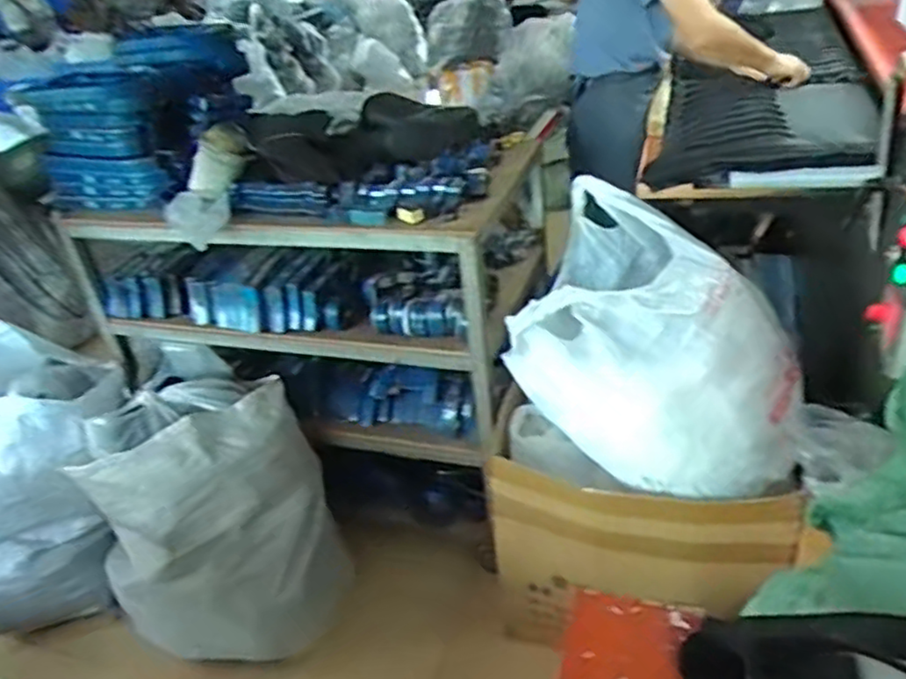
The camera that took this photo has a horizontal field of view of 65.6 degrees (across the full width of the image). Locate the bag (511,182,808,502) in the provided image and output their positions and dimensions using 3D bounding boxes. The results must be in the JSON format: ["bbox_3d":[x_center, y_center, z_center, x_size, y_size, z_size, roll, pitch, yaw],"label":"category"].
[{"bbox_3d":[0.441,-0.017,1.476,0.551,0.434,0.533,12,40,25],"label":"bag"}]

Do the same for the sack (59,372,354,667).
[{"bbox_3d":[-0.540,0.485,1.682,0.535,0.547,0.337,-25,39,-24],"label":"sack"}]

